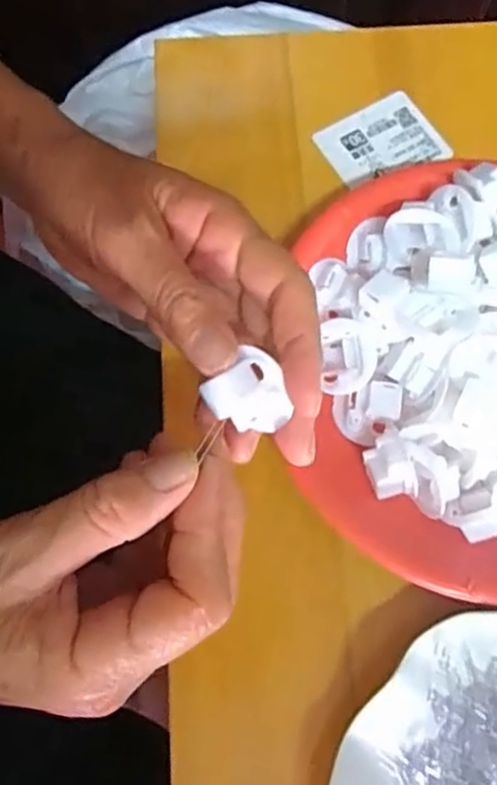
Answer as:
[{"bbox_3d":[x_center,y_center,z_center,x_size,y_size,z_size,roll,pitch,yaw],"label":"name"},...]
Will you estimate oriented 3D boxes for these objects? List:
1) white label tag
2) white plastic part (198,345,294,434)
[{"bbox_3d":[0.071,-0.132,0.337,0.058,0.004,0.044,-31,81,-9],"label":"white label tag"},{"bbox_3d":[0.002,0.000,0.225,0.026,0.017,0.027,-39,99,20],"label":"white plastic part"}]

